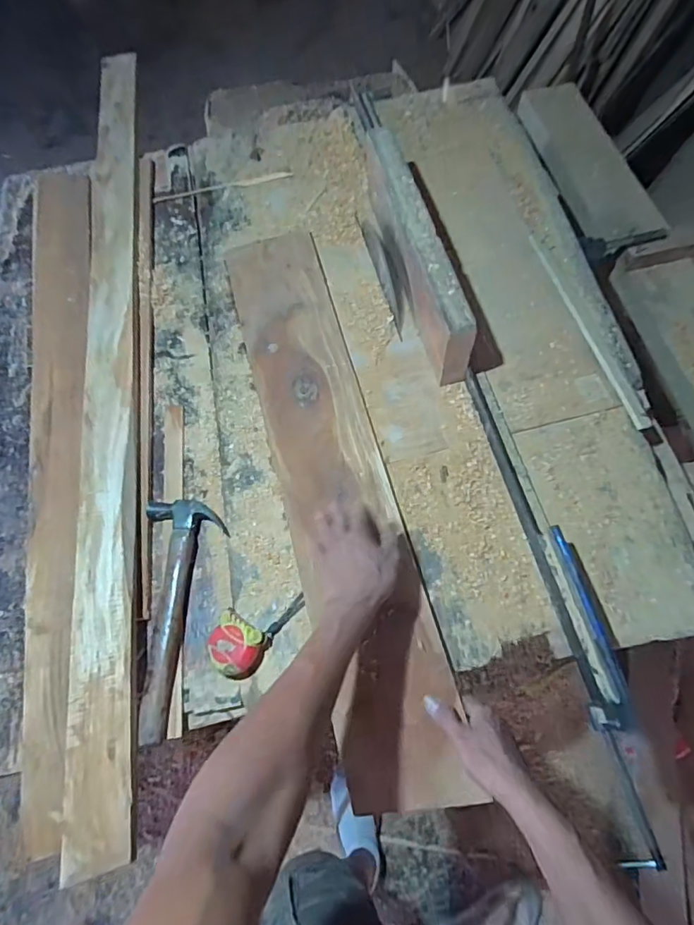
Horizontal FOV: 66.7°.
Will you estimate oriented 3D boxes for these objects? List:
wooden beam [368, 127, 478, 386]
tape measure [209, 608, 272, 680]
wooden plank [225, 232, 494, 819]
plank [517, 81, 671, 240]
[{"bbox_3d":[0.115,-0.347,0.884,0.049,0.143,0.449,-15,66,-4],"label":"wooden beam"},{"bbox_3d":[-0.151,0.249,0.713,0.078,0.034,0.075,26,70,14],"label":"tape measure"},{"bbox_3d":[-0.026,0.002,0.814,0.164,0.024,0.927,-15,67,-4],"label":"wooden plank"},{"bbox_3d":[0.550,-0.702,1.217,0.149,0.033,0.477,-24,72,16],"label":"plank"}]

